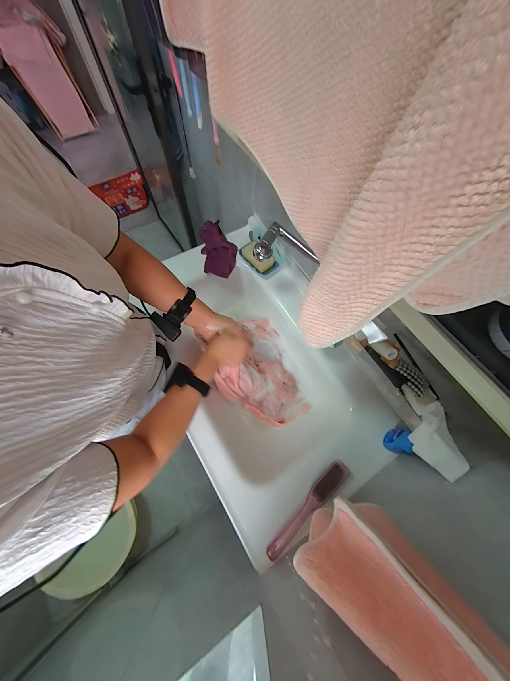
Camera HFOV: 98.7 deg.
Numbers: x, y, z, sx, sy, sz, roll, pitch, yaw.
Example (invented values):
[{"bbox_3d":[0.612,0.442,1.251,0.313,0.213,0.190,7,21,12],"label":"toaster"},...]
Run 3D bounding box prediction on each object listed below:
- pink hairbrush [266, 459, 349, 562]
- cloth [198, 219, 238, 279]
[{"bbox_3d":[0.113,0.358,0.468,0.033,0.052,0.233,43,72,13],"label":"pink hairbrush"},{"bbox_3d":[-0.116,-0.296,0.699,0.112,0.044,0.196,-6,69,-5],"label":"cloth"}]

